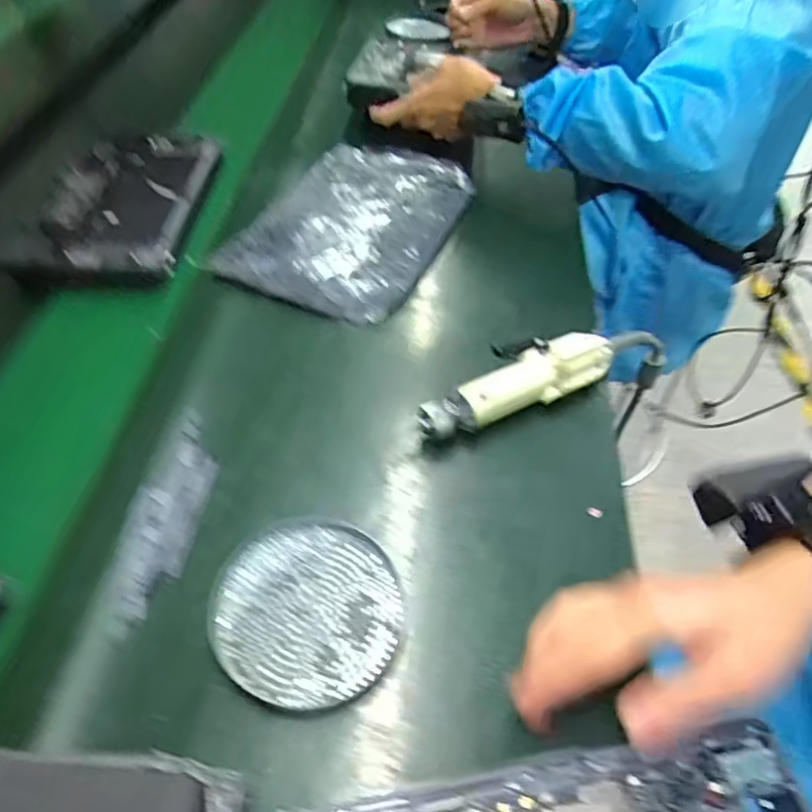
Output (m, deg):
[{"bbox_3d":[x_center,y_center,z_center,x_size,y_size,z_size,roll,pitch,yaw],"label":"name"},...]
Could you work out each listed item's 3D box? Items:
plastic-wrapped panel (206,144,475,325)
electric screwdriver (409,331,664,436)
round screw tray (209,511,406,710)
[{"bbox_3d":[-0.049,-0.199,0.619,0.179,0.044,0.273,19,53,16],"label":"plastic-wrapped panel"},{"bbox_3d":[0.088,-0.020,0.485,0.175,0.036,0.050,-21,53,-15],"label":"electric screwdriver"},{"bbox_3d":[-0.061,0.125,0.370,0.114,0.019,0.111,0,51,1],"label":"round screw tray"}]

